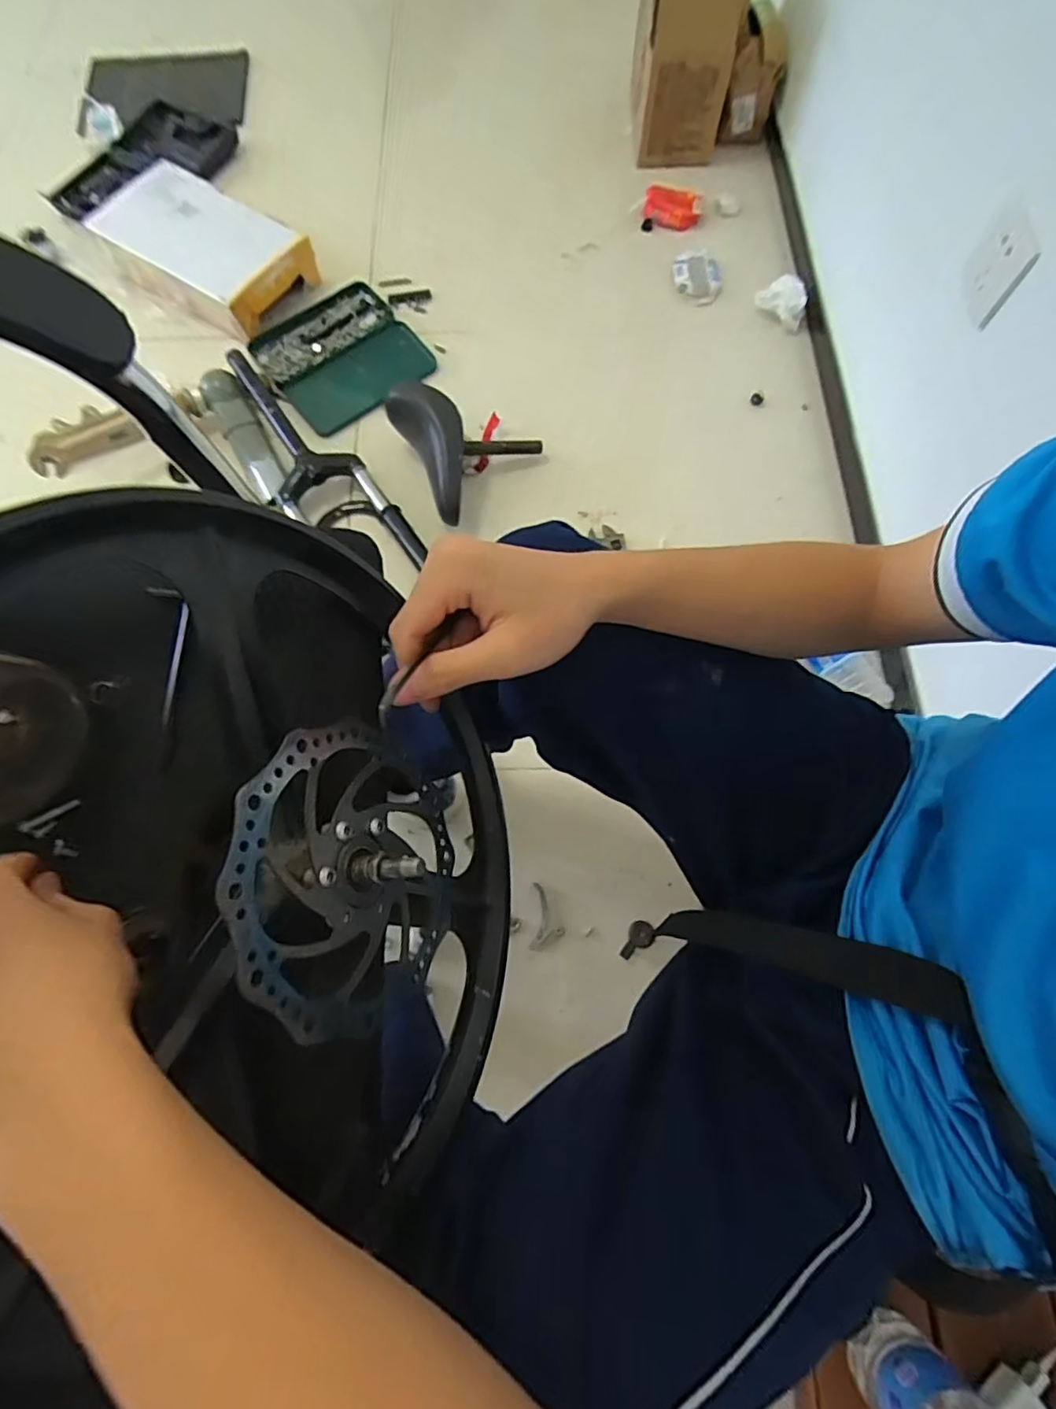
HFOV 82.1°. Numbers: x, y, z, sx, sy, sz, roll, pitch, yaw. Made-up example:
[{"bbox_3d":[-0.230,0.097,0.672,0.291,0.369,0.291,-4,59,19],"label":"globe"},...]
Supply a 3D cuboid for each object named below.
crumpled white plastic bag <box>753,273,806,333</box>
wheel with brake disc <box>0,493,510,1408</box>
[{"bbox_3d":[0.460,-0.722,1.080,0.094,0.035,0.071,38,75,11],"label":"crumpled white plastic bag"},{"bbox_3d":[-0.115,0.084,0.319,0.068,0.406,0.385,-13,90,30],"label":"wheel with brake disc"}]

